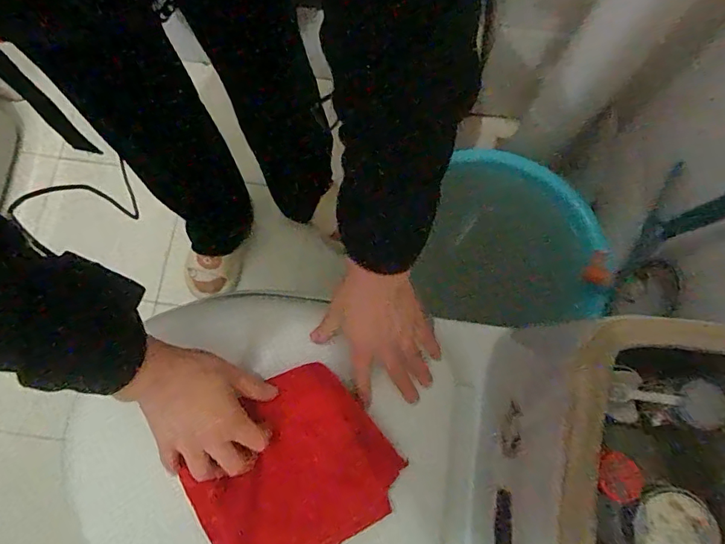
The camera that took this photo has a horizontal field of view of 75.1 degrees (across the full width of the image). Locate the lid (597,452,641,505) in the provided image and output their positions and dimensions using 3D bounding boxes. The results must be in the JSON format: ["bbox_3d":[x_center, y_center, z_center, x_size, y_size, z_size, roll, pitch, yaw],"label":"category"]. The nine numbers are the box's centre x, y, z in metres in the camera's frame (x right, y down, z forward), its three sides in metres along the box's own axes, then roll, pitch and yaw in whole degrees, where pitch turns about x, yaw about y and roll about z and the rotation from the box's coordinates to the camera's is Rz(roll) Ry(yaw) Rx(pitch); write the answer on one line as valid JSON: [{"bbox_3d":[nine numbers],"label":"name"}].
[{"bbox_3d":[0.217,0.173,0.398,0.031,0.009,0.039,-6,82,42],"label":"lid"}]

